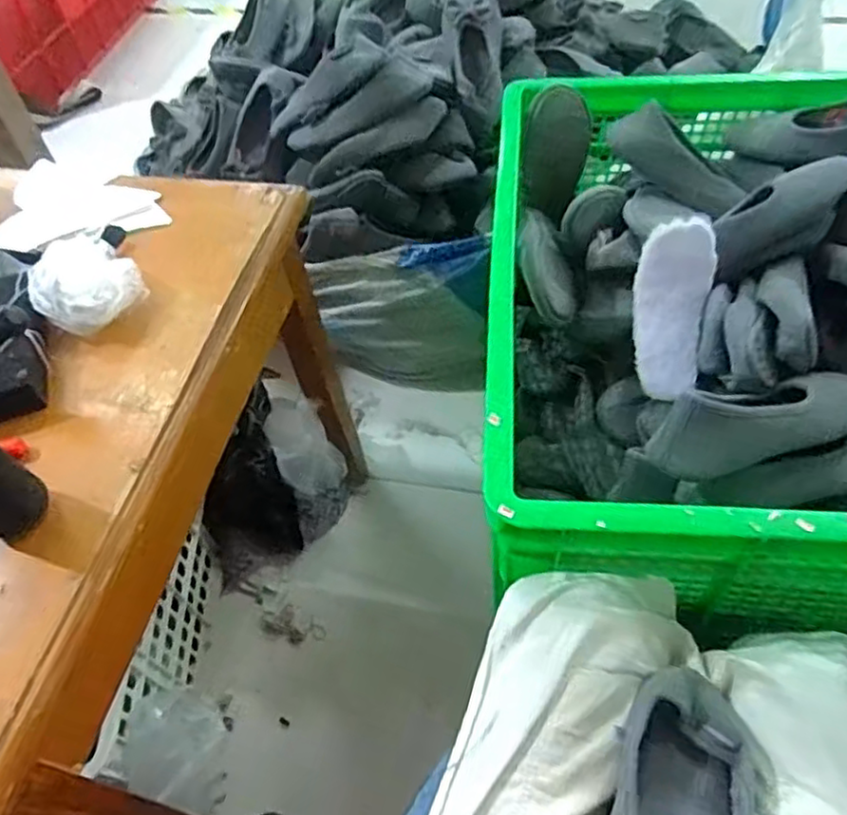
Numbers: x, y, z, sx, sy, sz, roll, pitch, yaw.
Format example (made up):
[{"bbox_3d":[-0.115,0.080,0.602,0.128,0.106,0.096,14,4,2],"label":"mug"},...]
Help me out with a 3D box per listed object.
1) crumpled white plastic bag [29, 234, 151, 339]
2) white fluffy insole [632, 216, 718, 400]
[{"bbox_3d":[-0.308,-0.111,0.612,0.091,0.048,0.092,-37,58,-21],"label":"crumpled white plastic bag"},{"bbox_3d":[0.275,-0.110,0.745,0.079,0.193,0.017,10,12,9],"label":"white fluffy insole"}]

